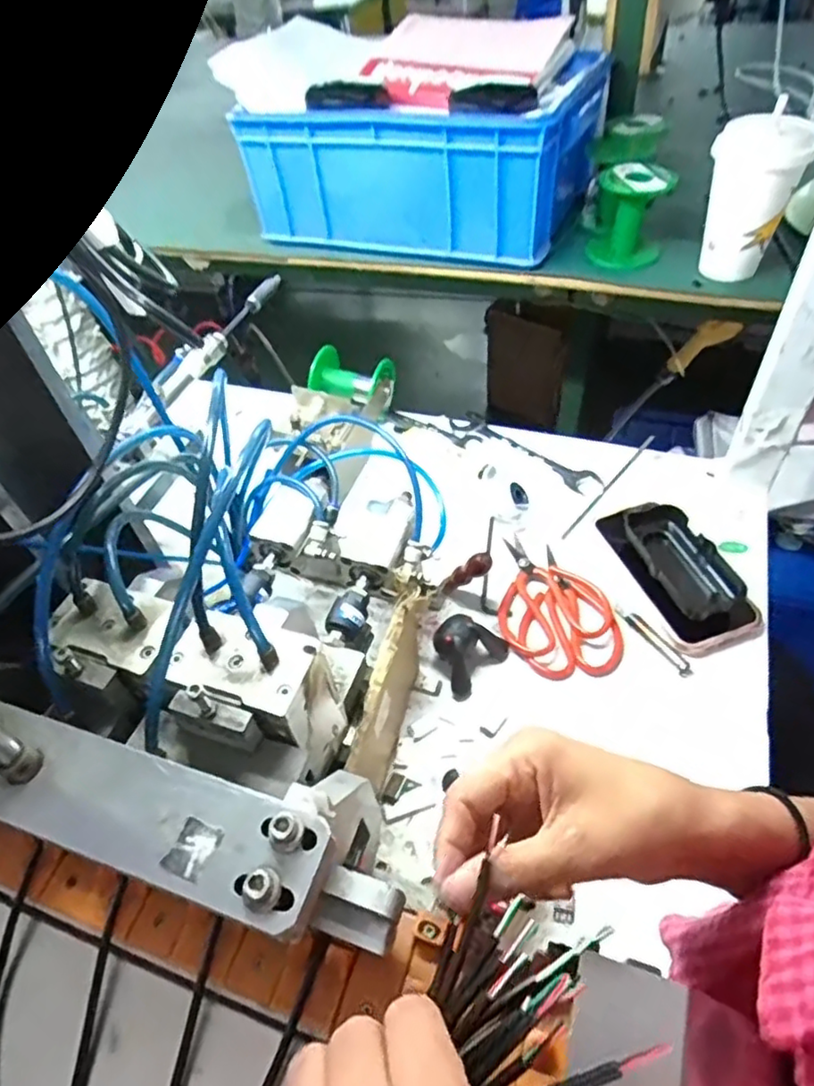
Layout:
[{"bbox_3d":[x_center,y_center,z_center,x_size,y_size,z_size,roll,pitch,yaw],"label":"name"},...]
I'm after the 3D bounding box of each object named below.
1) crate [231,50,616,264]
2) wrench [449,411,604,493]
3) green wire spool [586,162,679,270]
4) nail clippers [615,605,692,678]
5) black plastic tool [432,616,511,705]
[{"bbox_3d":[0.019,-0.408,0.667,0.317,0.120,0.202,17,53,19],"label":"crate"},{"bbox_3d":[0.119,-0.100,0.657,0.172,0.012,0.033,34,60,30],"label":"wrench"},{"bbox_3d":[0.213,-0.313,0.603,0.066,0.075,0.082,8,50,12],"label":"green wire spool"},{"bbox_3d":[0.196,0.077,0.503,0.010,0.012,0.075,-28,52,-18],"label":"nail clippers"},{"bbox_3d":[0.046,0.081,0.490,0.040,0.047,0.060,34,60,30],"label":"black plastic tool"}]

